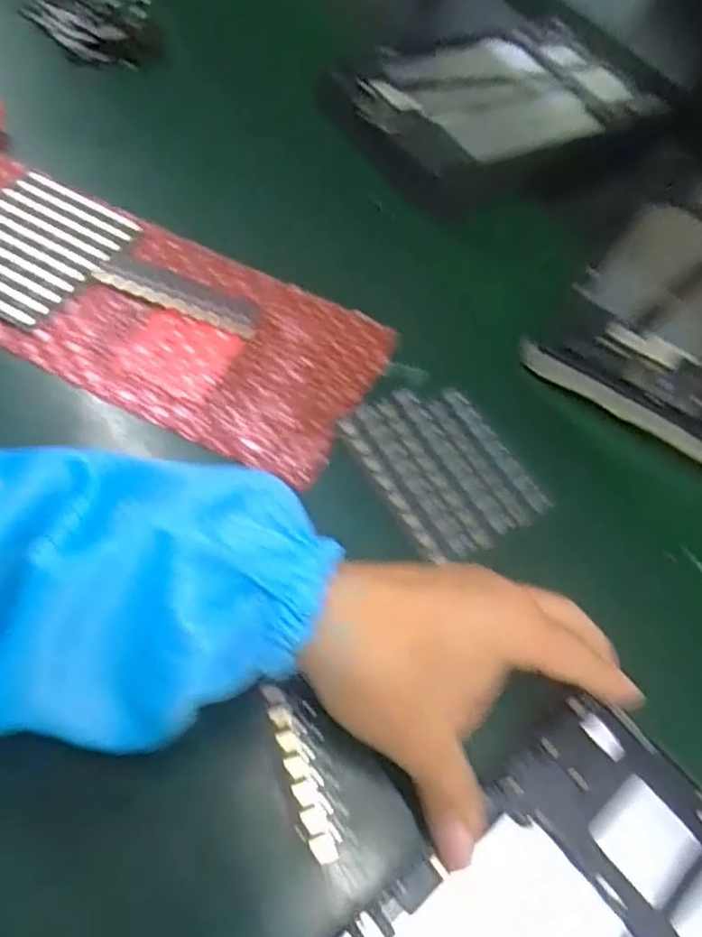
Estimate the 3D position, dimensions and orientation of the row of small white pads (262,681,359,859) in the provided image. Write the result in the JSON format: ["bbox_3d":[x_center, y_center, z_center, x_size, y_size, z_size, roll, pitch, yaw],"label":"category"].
[{"bbox_3d":[-0.018,0.119,0.267,0.019,0.007,0.067,-13,61,-16],"label":"row of small white pads"}]

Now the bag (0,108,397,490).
[{"bbox_3d":[-0.165,-0.124,0.383,0.384,0.025,0.135,27,58,9],"label":"bag"}]

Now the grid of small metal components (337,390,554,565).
[{"bbox_3d":[0.047,-0.003,0.344,0.072,0.008,0.093,-25,65,-22],"label":"grid of small metal components"}]

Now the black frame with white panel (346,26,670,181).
[{"bbox_3d":[0.116,-0.303,0.531,0.269,0.024,0.170,-32,64,-26],"label":"black frame with white panel"}]

